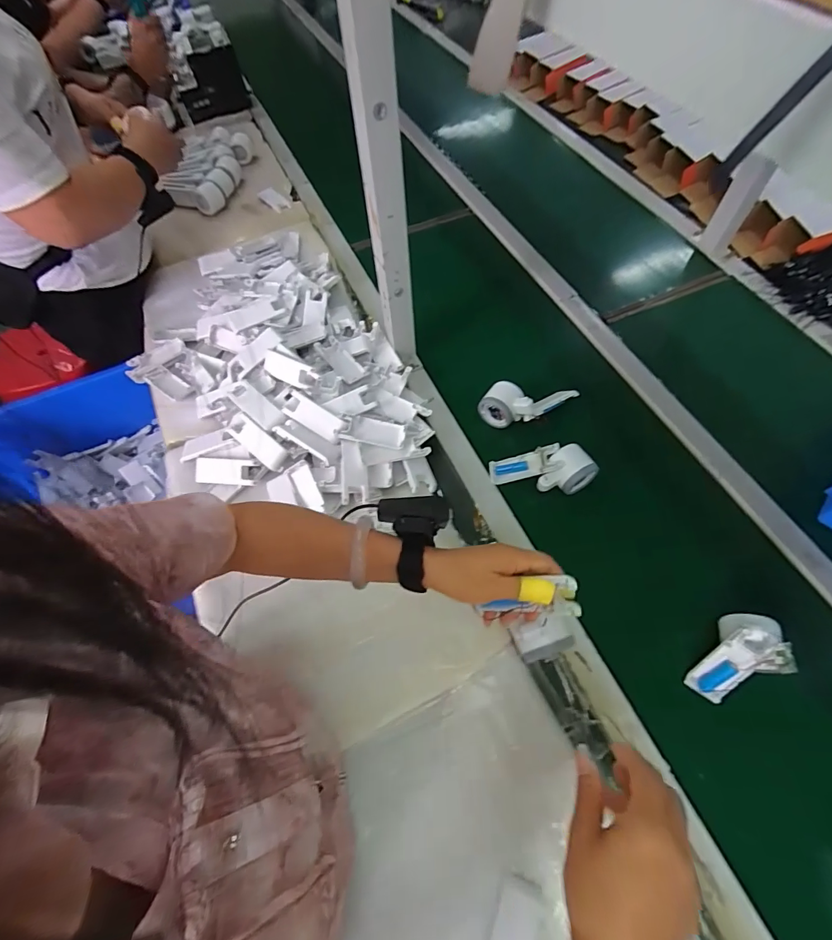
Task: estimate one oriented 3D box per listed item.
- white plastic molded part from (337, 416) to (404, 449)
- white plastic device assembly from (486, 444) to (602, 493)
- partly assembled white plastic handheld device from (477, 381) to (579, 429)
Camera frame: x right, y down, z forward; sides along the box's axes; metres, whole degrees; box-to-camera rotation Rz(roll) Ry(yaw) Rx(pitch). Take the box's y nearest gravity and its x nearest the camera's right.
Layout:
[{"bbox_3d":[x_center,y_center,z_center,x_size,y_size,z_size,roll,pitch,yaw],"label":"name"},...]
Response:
[{"bbox_3d":[-0.064,-0.057,0.651,0.089,0.019,0.041,7,62,7],"label":"white plastic molded part"},{"bbox_3d":[0.185,0.000,0.637,0.147,0.045,0.060,-1,60,20],"label":"white plastic device assembly"},{"bbox_3d":[0.180,-0.105,0.688,0.154,0.053,0.056,0,61,3],"label":"partly assembled white plastic handheld device"}]

